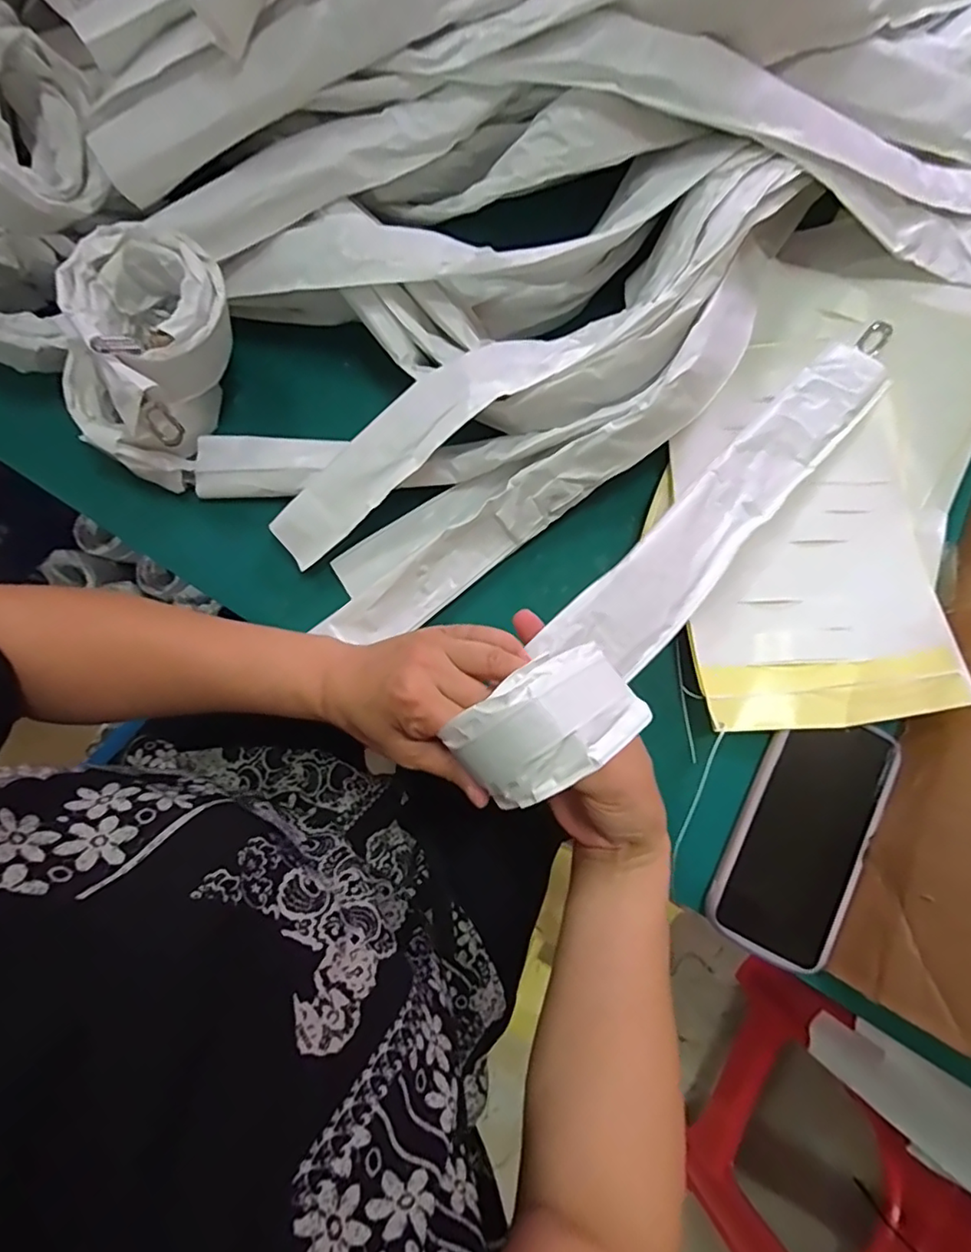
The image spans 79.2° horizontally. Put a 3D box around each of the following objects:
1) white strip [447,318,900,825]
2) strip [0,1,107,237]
[{"bbox_3d":[0.145,-0.061,0.378,0.068,0.050,0.433,44,65,7],"label":"white strip"},{"bbox_3d":[-0.296,-0.316,0.372,0.090,0.069,0.106,28,80,4],"label":"strip"}]

